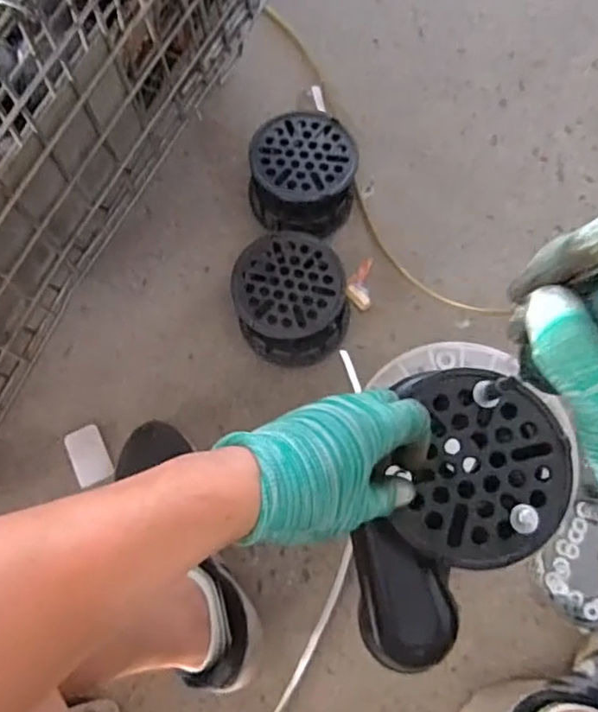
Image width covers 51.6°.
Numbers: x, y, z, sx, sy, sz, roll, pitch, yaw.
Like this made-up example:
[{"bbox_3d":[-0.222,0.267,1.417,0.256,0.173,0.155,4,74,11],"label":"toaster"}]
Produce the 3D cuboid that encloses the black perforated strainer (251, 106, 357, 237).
[{"bbox_3d":[0.005,-0.232,0.784,0.133,0.055,0.157,7,76,1],"label":"black perforated strainer"}]

